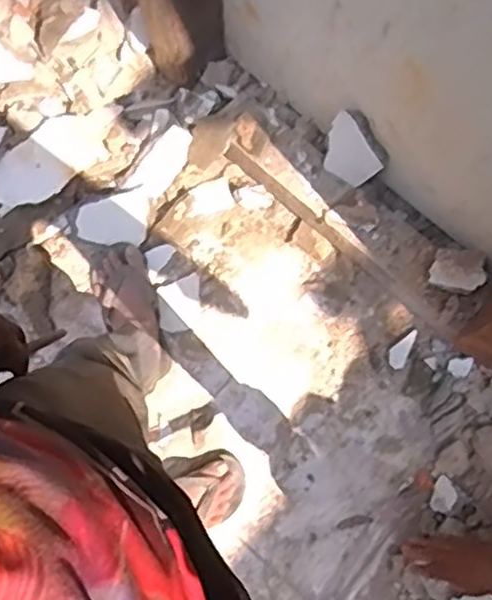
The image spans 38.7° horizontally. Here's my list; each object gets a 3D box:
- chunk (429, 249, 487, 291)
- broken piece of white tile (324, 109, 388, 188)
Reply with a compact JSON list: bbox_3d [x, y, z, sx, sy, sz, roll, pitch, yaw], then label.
[{"bbox_3d":[0.365,-0.053,1.211,0.092,0.034,0.075,7,80,1],"label":"chunk"},{"bbox_3d":[0.188,-0.257,1.202,0.106,0.148,0.013,31,59,1],"label":"broken piece of white tile"}]

